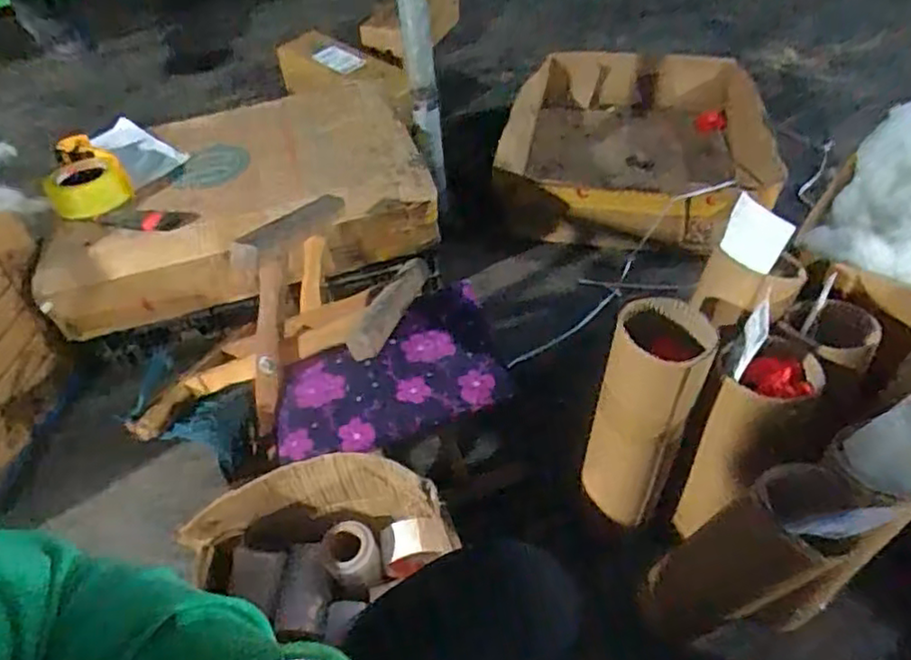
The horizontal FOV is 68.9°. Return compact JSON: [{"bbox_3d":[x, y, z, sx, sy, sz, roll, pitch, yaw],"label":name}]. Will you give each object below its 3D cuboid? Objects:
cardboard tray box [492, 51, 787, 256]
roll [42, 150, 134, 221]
[{"bbox_3d":[0.401,-0.417,1.485,0.555,0.130,0.674,7,47,12],"label":"cardboard tray box"},{"bbox_3d":[-0.586,-0.232,1.055,0.117,0.058,0.124,-1,44,1],"label":"roll"}]

